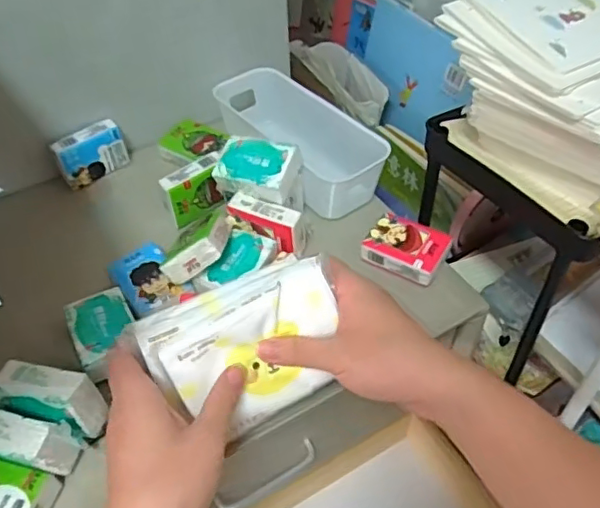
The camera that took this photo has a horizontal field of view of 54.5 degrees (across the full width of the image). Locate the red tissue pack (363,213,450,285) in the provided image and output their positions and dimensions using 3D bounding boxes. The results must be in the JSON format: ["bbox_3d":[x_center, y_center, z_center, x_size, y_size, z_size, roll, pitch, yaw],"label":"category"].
[{"bbox_3d":[0.103,-0.007,0.564,0.073,0.023,0.056,22,52,20],"label":"red tissue pack"}]

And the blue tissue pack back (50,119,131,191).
[{"bbox_3d":[-0.233,-0.111,0.654,0.025,0.053,0.076,34,57,28],"label":"blue tissue pack back"}]

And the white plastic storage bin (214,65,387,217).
[{"bbox_3d":[-0.007,-0.126,0.669,0.084,0.084,0.217,-31,54,-24],"label":"white plastic storage bin"}]

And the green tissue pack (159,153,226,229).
[{"bbox_3d":[-0.108,-0.065,0.606,0.065,0.052,0.026,-31,54,-24],"label":"green tissue pack"}]

